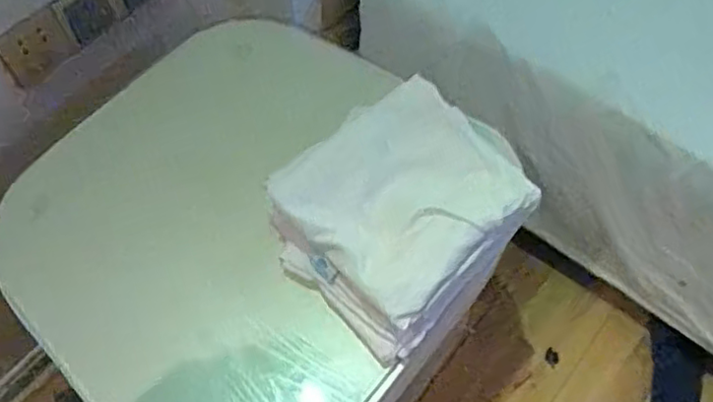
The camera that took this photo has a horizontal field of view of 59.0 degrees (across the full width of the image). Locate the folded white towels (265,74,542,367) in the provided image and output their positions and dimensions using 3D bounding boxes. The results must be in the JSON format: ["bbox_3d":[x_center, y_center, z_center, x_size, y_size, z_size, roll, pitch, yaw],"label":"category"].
[{"bbox_3d":[0.036,0.009,0.734,0.241,0.093,0.255,41,71,20],"label":"folded white towels"}]

